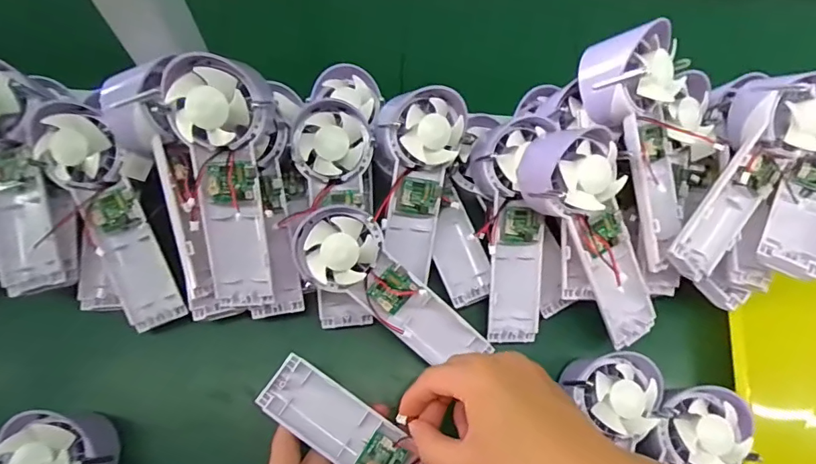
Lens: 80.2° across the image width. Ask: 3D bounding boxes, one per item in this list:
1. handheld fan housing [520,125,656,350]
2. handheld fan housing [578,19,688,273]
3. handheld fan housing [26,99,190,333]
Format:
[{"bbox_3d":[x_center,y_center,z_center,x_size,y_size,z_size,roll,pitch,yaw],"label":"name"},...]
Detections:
[{"bbox_3d":[0.141,0.006,0.364,0.061,0.052,0.173,-33,109,-14],"label":"handheld fan housing"},{"bbox_3d":[0.182,-0.065,0.364,0.070,0.038,0.168,-21,104,-11],"label":"handheld fan housing"},{"bbox_3d":[-0.222,-0.010,0.365,0.054,0.039,0.172,-21,107,-10],"label":"handheld fan housing"}]

